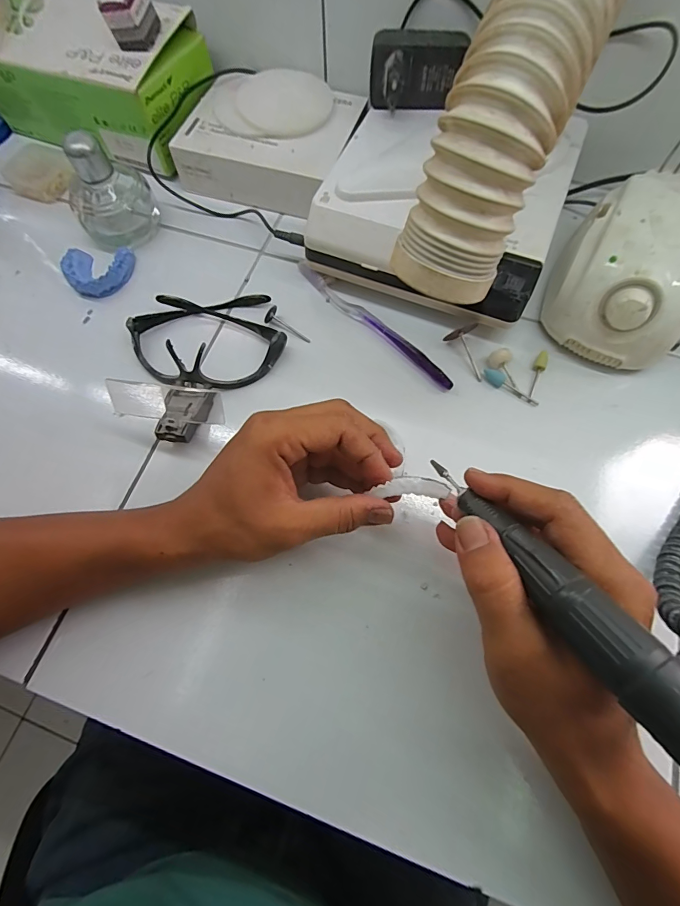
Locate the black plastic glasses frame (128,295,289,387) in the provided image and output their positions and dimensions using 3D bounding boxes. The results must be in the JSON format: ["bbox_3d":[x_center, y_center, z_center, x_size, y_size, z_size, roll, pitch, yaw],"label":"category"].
[{"bbox_3d":[-0.114,-0.102,0.344,0.129,0.034,0.094,-8,69,-2],"label":"black plastic glasses frame"}]

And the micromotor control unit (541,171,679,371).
[{"bbox_3d":[0.237,-0.147,0.328,0.106,0.081,0.132,29,73,12],"label":"micromotor control unit"}]

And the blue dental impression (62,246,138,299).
[{"bbox_3d":[-0.228,-0.174,0.379,0.058,0.016,0.053,0,69,1],"label":"blue dental impression"}]

